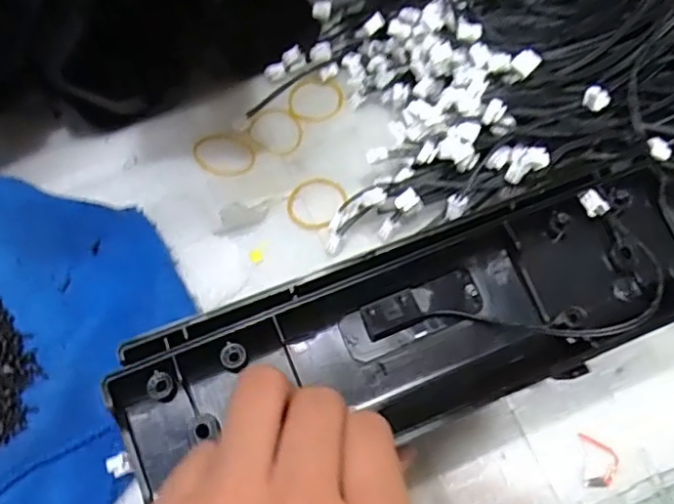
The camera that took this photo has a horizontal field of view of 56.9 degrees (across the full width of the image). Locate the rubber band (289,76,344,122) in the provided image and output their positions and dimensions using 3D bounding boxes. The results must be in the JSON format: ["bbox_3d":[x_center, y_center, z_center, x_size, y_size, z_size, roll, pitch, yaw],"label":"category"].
[{"bbox_3d":[-0.011,-0.085,0.347,0.030,0.004,0.030,0,70,-1],"label":"rubber band"}]

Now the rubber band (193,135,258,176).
[{"bbox_3d":[-0.061,-0.052,0.333,0.035,0.004,0.025,11,70,3],"label":"rubber band"}]

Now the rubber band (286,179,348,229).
[{"bbox_3d":[-0.012,-0.027,0.321,0.026,0.004,0.031,30,72,9],"label":"rubber band"}]

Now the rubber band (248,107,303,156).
[{"bbox_3d":[-0.032,-0.066,0.339,0.028,0.004,0.031,-42,76,-14],"label":"rubber band"}]

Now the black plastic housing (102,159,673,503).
[{"bbox_3d":[0.034,0.027,0.250,0.242,0.034,0.077,-16,71,-5],"label":"black plastic housing"}]

